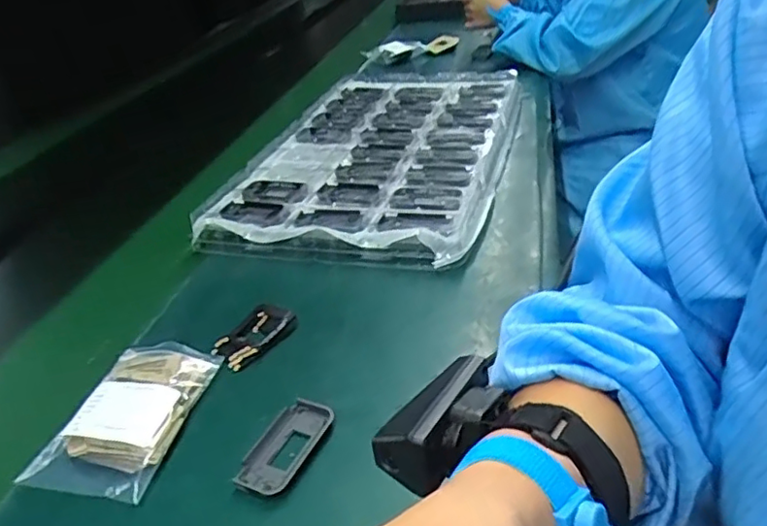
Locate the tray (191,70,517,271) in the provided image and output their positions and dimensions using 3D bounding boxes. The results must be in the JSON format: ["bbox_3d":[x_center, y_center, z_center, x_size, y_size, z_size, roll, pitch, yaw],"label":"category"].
[{"bbox_3d":[0.005,-0.159,0.803,0.307,0.045,0.530,1,33,17],"label":"tray"}]

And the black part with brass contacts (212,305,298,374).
[{"bbox_3d":[-0.109,0.060,0.505,0.046,0.009,0.073,16,40,35],"label":"black part with brass contacts"}]

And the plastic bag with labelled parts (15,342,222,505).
[{"bbox_3d":[-0.183,0.105,0.433,0.086,0.016,0.131,0,33,15],"label":"plastic bag with labelled parts"}]

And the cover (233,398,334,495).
[{"bbox_3d":[-0.066,0.122,0.402,0.040,0.008,0.076,9,36,27],"label":"cover"}]

